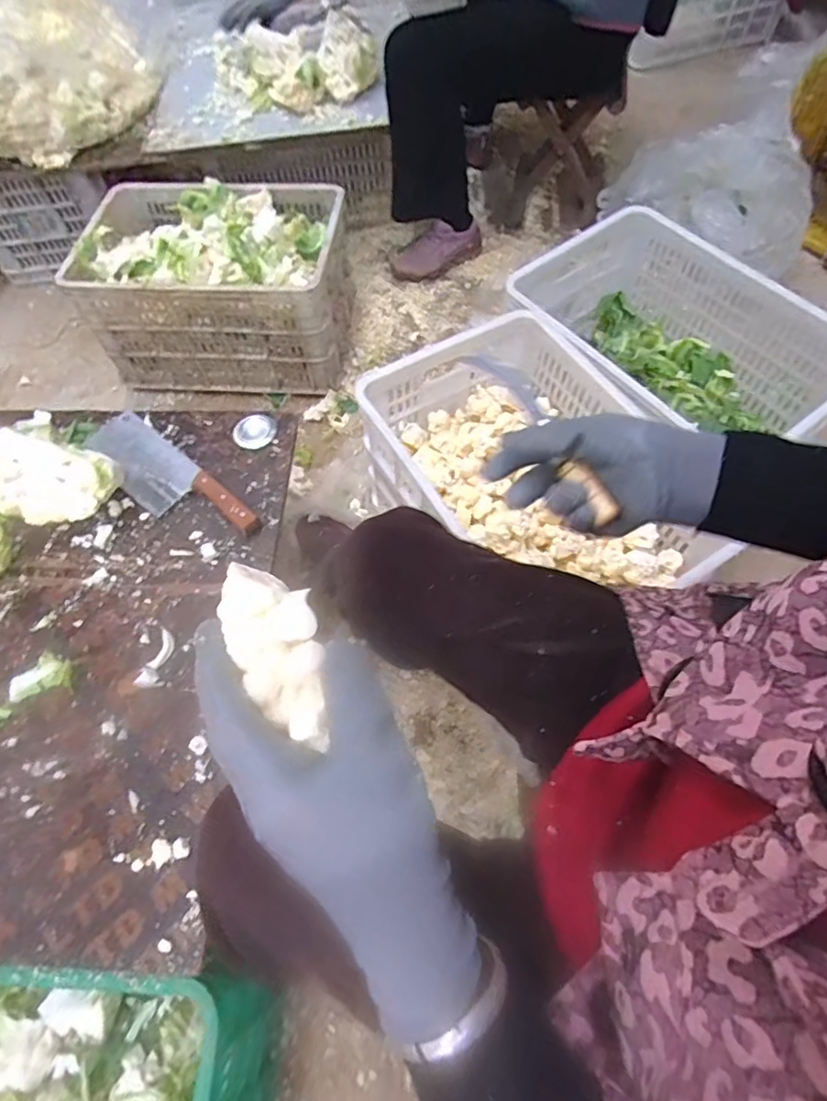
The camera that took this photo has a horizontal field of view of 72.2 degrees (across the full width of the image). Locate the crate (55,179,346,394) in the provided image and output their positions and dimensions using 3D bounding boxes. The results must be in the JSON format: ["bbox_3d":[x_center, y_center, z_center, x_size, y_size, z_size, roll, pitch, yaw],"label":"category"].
[{"bbox_3d":[-0.424,-0.574,1.262,0.540,0.277,0.354,4,61,5],"label":"crate"}]

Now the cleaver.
[{"bbox_3d":[-0.353,-0.102,0.807,0.306,0.027,0.093,36,68,20],"label":"cleaver"}]

